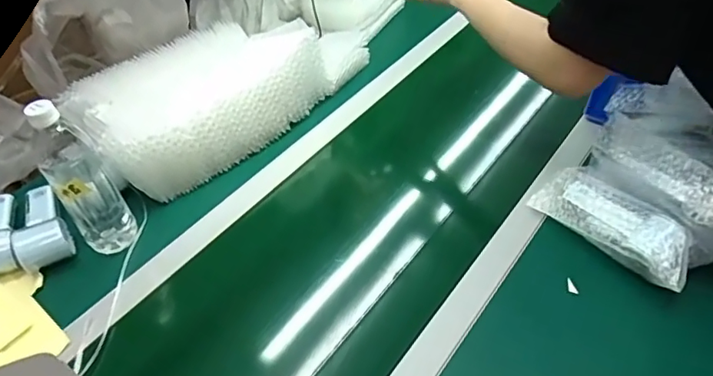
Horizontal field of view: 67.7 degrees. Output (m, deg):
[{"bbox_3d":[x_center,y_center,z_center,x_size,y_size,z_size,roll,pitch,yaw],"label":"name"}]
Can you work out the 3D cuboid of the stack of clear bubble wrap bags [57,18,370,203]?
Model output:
[{"bbox_3d":[-0.203,-0.174,0.878,0.198,0.141,0.489,29,50,34],"label":"stack of clear bubble wrap bags"}]

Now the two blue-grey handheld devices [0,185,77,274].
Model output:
[{"bbox_3d":[-0.468,0.056,0.725,0.123,0.053,0.165,-25,43,-23],"label":"two blue-grey handheld devices"}]

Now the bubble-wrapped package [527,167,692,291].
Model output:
[{"bbox_3d":[0.315,0.045,0.647,0.077,0.040,0.203,-49,40,3],"label":"bubble-wrapped package"}]

